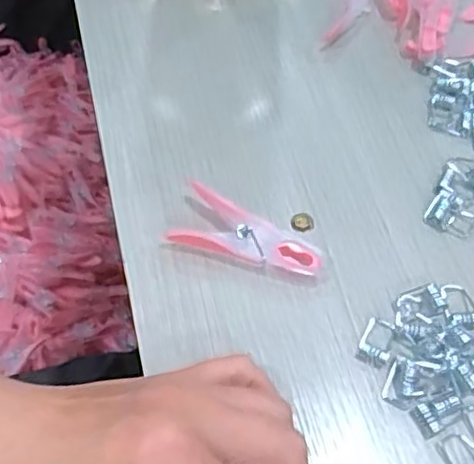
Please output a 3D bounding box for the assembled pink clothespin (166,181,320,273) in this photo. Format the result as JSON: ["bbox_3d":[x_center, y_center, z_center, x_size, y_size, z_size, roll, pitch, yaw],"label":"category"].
[{"bbox_3d":[0.005,0.005,0.326,0.075,0.016,0.030,21,60,10],"label":"assembled pink clothespin"}]

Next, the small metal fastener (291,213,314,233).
[{"bbox_3d":[0.035,-0.005,0.342,0.011,0.005,0.013,24,60,11],"label":"small metal fastener"}]

